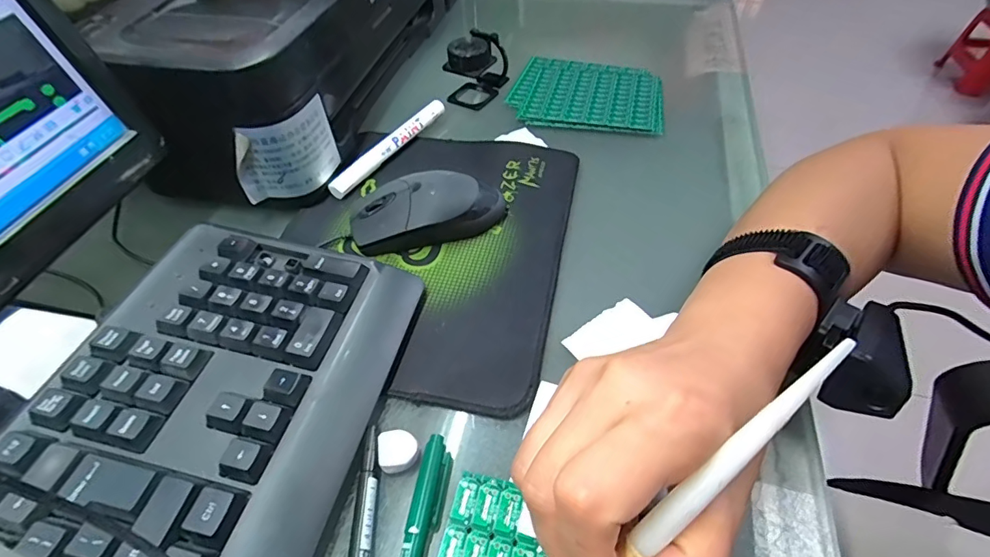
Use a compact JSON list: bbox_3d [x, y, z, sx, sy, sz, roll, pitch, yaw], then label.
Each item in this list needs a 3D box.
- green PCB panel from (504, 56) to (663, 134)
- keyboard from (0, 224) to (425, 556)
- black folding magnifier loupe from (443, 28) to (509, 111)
[{"bbox_3d":[0.091,-0.188,0.476,0.145,0.009,0.115,7,50,9],"label":"green PCB panel"},{"bbox_3d":[-0.166,0.138,0.180,0.151,0.033,0.413,9,50,11],"label":"keyboard"},{"bbox_3d":[-0.018,-0.211,0.470,0.040,0.062,0.068,28,56,25],"label":"black folding magnifier loupe"}]

